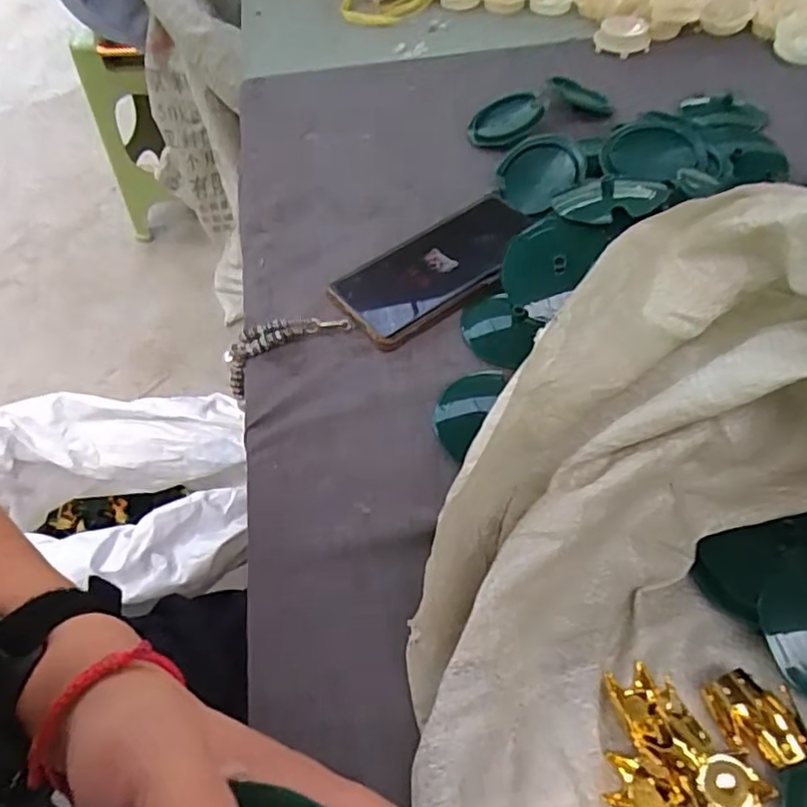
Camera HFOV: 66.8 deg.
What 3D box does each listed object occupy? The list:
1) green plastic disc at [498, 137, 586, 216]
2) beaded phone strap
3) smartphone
[{"bbox_3d":[0.107,-0.184,0.489,0.075,0.007,0.071,16,75,42],"label":"green plastic disc"},{"bbox_3d":[-0.085,-0.040,0.424,0.095,0.035,0.028,-29,57,2],"label":"beaded phone strap"},{"bbox_3d":[0.031,-0.103,0.448,0.165,0.012,0.074,-33,58,-20],"label":"smartphone"}]

